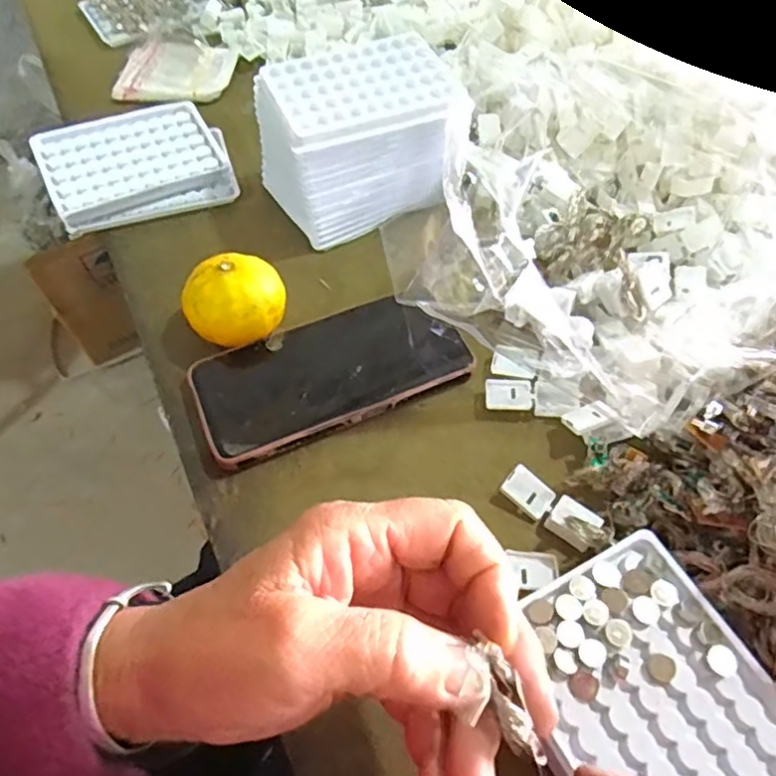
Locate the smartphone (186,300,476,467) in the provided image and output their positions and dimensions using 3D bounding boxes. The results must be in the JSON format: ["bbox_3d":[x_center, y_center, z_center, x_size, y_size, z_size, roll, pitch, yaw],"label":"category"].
[{"bbox_3d":[-0.032,-0.011,0.385,0.168,0.017,0.075,-21,59,-13],"label":"smartphone"}]

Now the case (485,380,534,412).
[{"bbox_3d":[0.073,0.005,0.377,0.028,0.006,0.021,-2,57,-1],"label":"case"}]

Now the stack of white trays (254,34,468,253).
[{"bbox_3d":[-0.019,-0.180,0.450,0.140,0.072,0.110,-17,58,-10],"label":"stack of white trays"}]

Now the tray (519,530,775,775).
[{"bbox_3d":[0.115,0.134,0.261,0.097,0.011,0.128,-27,63,-14],"label":"tray"}]

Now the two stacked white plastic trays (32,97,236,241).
[{"bbox_3d":[-0.192,-0.173,0.482,0.132,0.014,0.105,-22,70,-24],"label":"two stacked white plastic trays"}]

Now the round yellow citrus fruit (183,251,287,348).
[{"bbox_3d":[-0.096,-0.053,0.399,0.061,0.050,0.051,-20,59,-12],"label":"round yellow citrus fruit"}]

